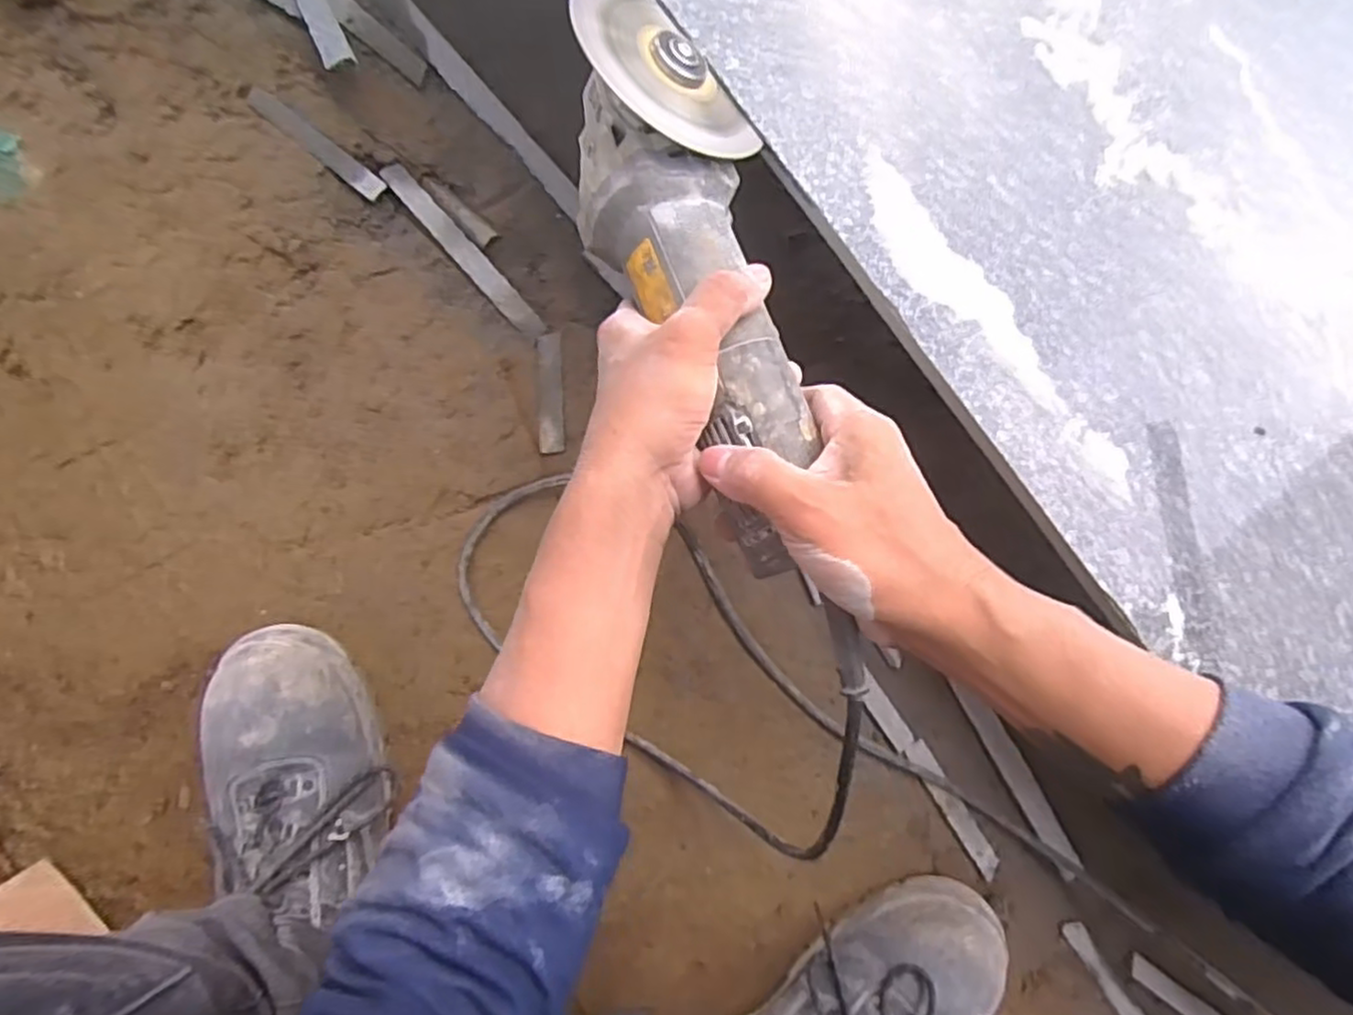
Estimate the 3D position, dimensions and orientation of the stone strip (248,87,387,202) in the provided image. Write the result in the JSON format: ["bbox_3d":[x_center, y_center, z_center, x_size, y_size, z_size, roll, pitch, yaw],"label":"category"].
[{"bbox_3d":[-0.279,-0.281,0.550,0.117,0.007,0.017,37,85,-3],"label":"stone strip"}]

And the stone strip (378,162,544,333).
[{"bbox_3d":[-0.164,-0.199,0.551,0.017,0.011,0.174,-42,92,-5],"label":"stone strip"}]

